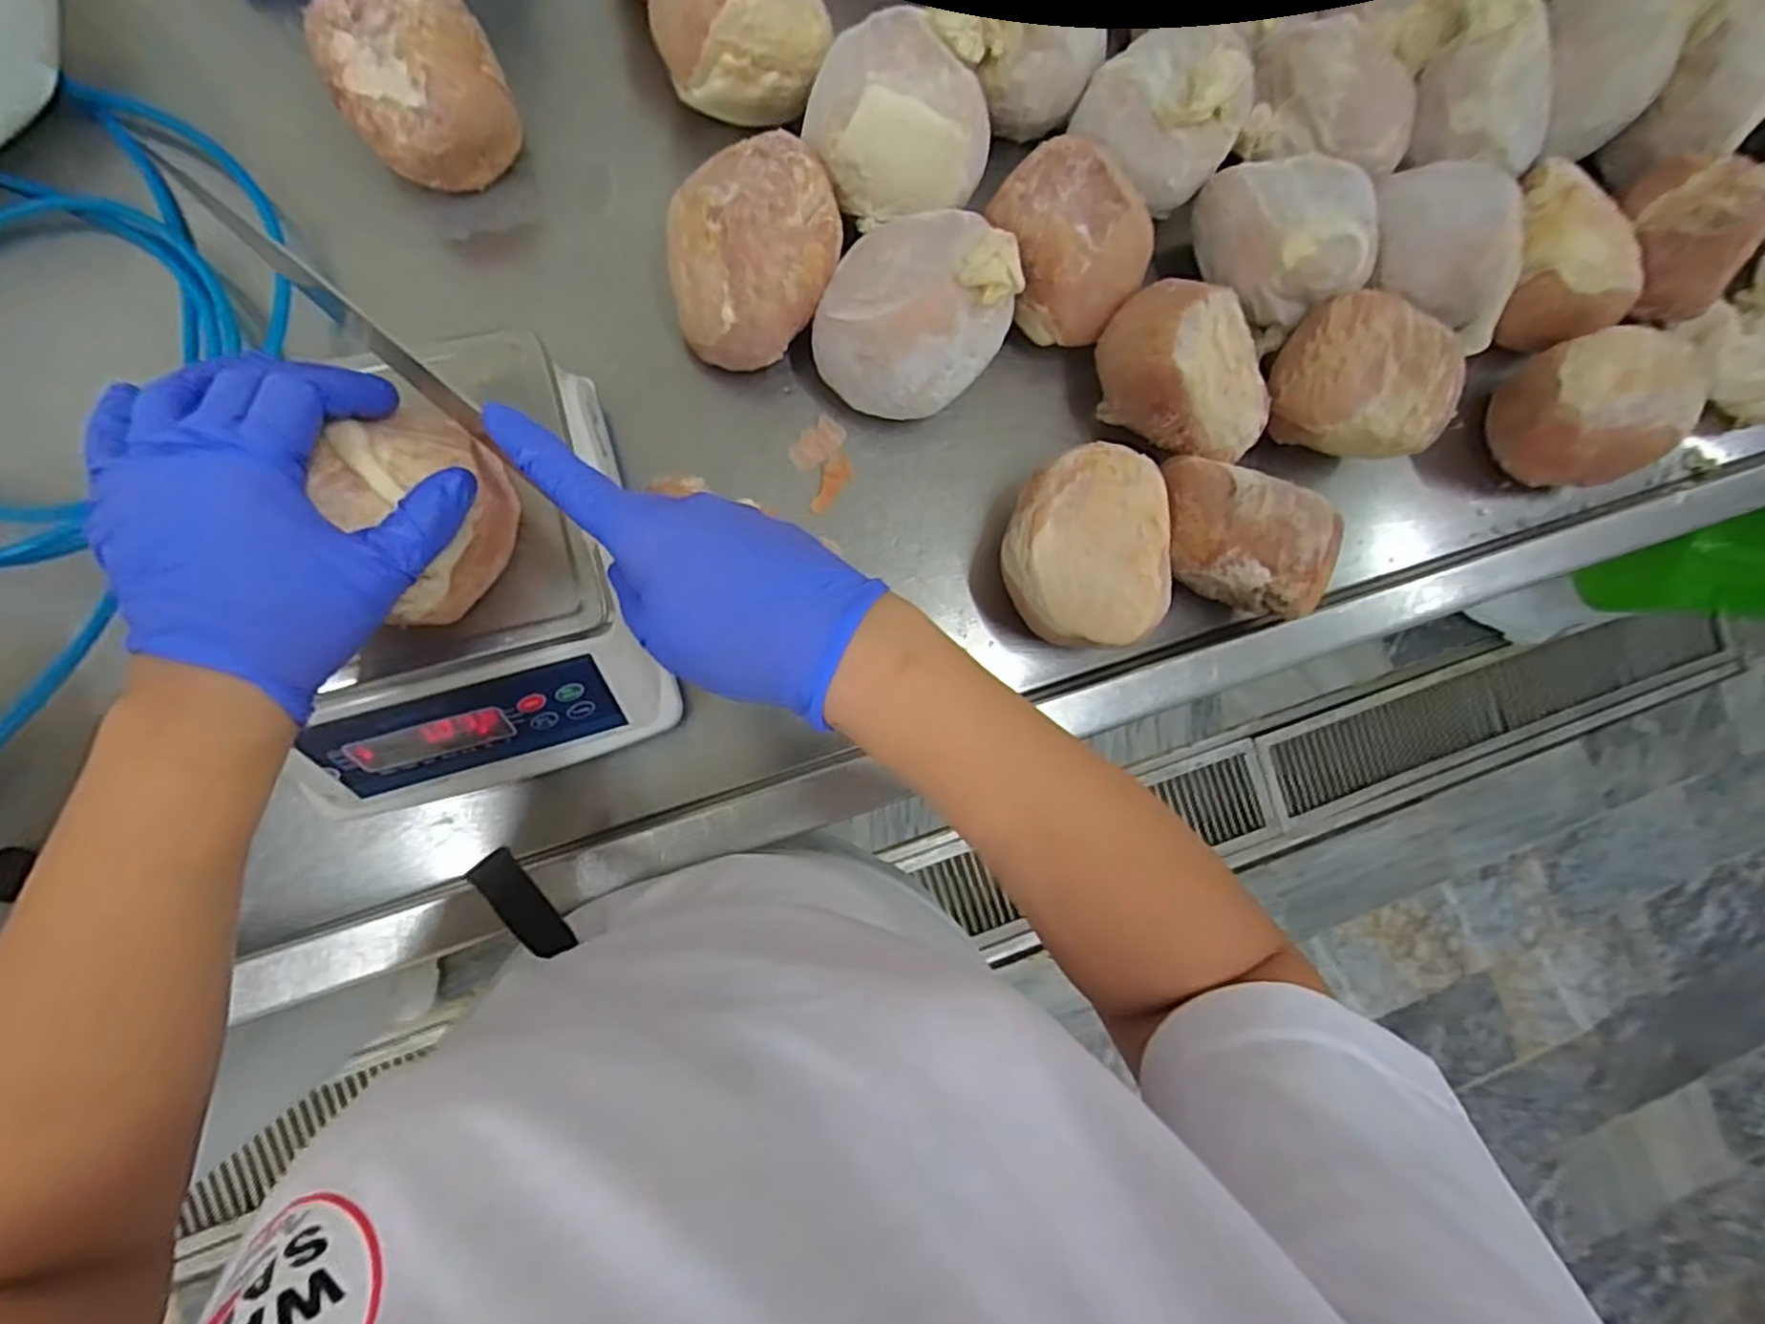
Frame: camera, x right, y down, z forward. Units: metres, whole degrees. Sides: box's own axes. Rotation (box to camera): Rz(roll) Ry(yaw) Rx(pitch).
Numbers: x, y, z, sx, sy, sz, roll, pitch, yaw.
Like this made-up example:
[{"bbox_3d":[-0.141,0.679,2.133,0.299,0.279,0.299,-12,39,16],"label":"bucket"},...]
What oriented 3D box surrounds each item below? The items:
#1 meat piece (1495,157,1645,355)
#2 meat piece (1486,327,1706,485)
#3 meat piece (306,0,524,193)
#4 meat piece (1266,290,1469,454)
[{"bbox_3d":[0.576,-0.348,0.636,0.088,0.051,0.151,-13,88,-9],"label":"meat piece"},{"bbox_3d":[0.596,-0.215,0.632,0.116,0.088,0.115,0,86,-8],"label":"meat piece"},{"bbox_3d":[-0.310,-0.387,0.511,0.099,0.109,0.095,1,86,-8],"label":"meat piece"},{"bbox_3d":[0.371,-0.212,0.577,0.122,0.069,0.108,25,83,-6],"label":"meat piece"}]

